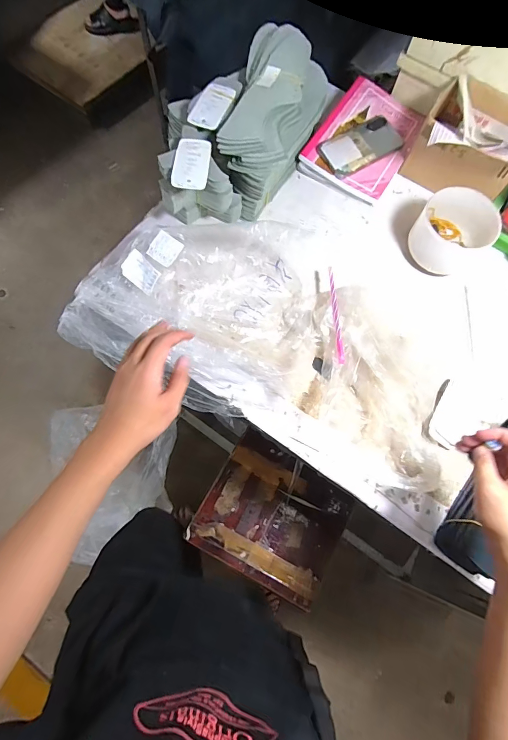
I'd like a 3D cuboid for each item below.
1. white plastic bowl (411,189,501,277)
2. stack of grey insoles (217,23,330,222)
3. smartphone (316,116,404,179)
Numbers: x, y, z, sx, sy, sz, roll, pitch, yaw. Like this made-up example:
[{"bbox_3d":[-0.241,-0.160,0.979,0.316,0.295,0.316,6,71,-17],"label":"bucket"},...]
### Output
[{"bbox_3d":[0.347,-0.241,0.654,0.122,0.086,0.119,1,71,-2],"label":"white plastic bowl"},{"bbox_3d":[0.034,-0.429,0.664,0.140,0.150,0.283,15,71,3],"label":"stack of grey insoles"},{"bbox_3d":[0.208,-0.437,0.718,0.179,0.016,0.088,-34,80,-19],"label":"smartphone"}]

